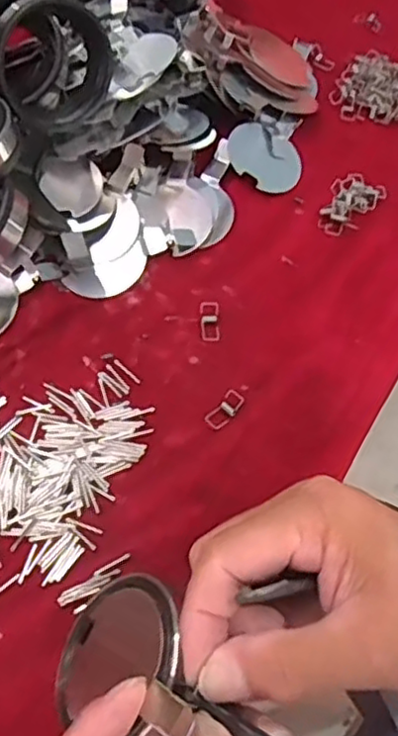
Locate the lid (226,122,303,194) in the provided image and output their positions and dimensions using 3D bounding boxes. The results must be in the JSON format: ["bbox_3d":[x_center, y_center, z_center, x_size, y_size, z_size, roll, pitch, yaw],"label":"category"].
[{"bbox_3d":[0.047,-0.149,0.464,0.054,0.004,0.049,34,63,-7],"label":"lid"}]

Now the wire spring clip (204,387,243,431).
[{"bbox_3d":[0.015,0.023,0.370,0.012,0.006,0.026,40,67,16],"label":"wire spring clip"}]

